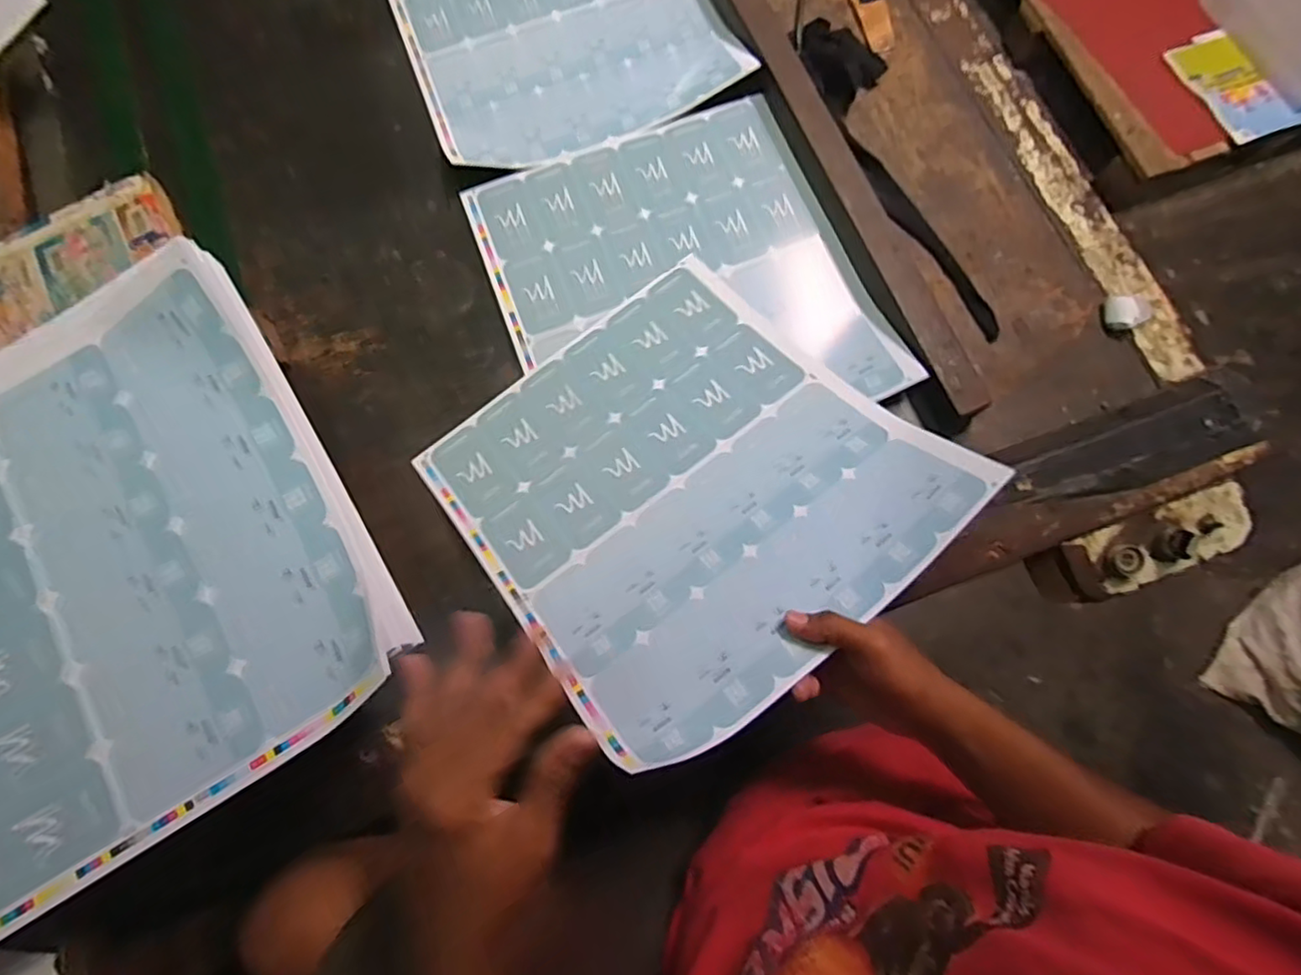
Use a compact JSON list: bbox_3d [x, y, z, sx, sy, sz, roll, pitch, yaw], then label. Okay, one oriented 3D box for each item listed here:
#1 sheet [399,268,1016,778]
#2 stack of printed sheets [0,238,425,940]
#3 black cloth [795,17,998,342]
[{"bbox_3d":[0.025,-0.012,0.543,0.351,0.028,0.381,-37,58,-10],"label":"sheet"},{"bbox_3d":[-0.409,0.071,0.418,0.402,0.038,0.370,-34,79,-7],"label":"stack of printed sheets"},{"bbox_3d":[0.263,-0.345,0.664,0.082,0.023,0.419,-19,78,-4],"label":"black cloth"}]

